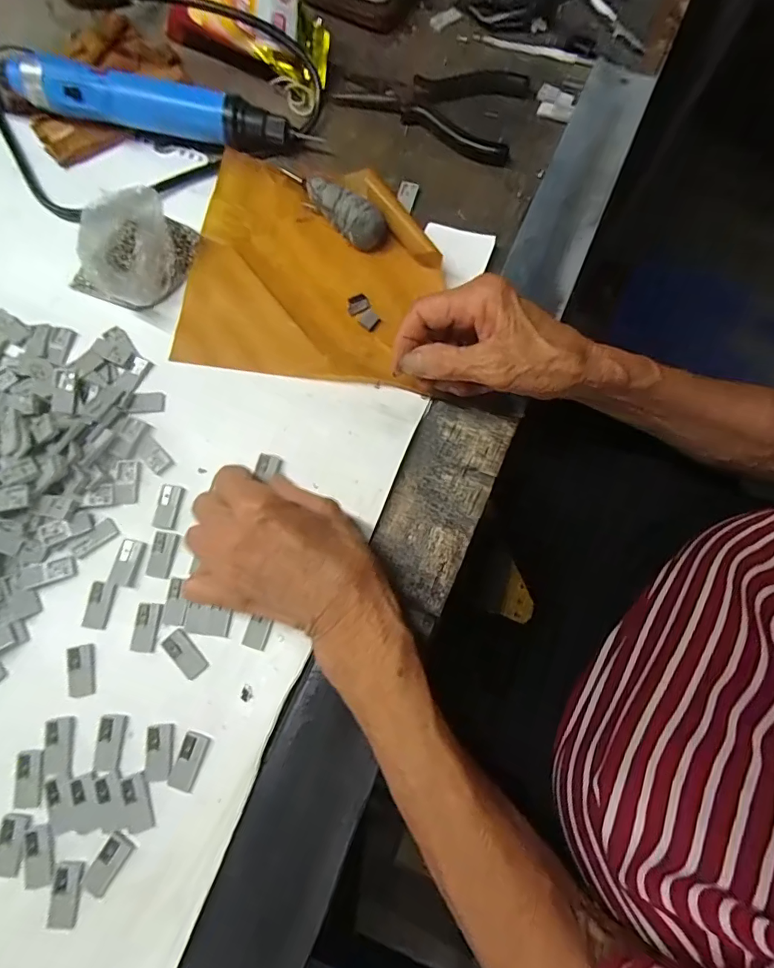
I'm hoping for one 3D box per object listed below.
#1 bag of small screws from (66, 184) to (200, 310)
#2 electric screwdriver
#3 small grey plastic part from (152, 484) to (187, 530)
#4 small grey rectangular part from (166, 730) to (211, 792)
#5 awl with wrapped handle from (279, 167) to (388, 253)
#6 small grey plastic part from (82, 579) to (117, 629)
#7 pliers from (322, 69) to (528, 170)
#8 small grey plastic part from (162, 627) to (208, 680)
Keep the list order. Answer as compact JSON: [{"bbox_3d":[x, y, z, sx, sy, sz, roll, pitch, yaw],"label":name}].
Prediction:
[{"bbox_3d":[-0.182,-0.167,0.341,0.068,0.035,0.085,29,76,9],"label":"bag of small screws"},{"bbox_3d":[-0.175,-0.291,0.372,0.225,0.045,0.032,10,74,4],"label":"electric screwdriver"},{"bbox_3d":[-0.140,0.014,0.306,0.015,0.004,0.029,8,74,3],"label":"small grey plastic part"},{"bbox_3d":[-0.109,0.152,0.263,0.014,0.004,0.028,14,74,5],"label":"small grey rectangular part"},{"bbox_3d":[-0.044,-0.210,0.353,0.107,0.027,0.026,41,78,12],"label":"awl with wrapped handle"},{"bbox_3d":[-0.174,0.072,0.289,0.014,0.004,0.028,5,74,3],"label":"small grey plastic part"},{"bbox_3d":[0.034,-0.319,0.397,0.151,0.012,0.090,17,74,6],"label":"pliers"},{"bbox_3d":[-0.118,0.099,0.280,0.013,0.004,0.029,-42,77,-11],"label":"small grey plastic part"}]

